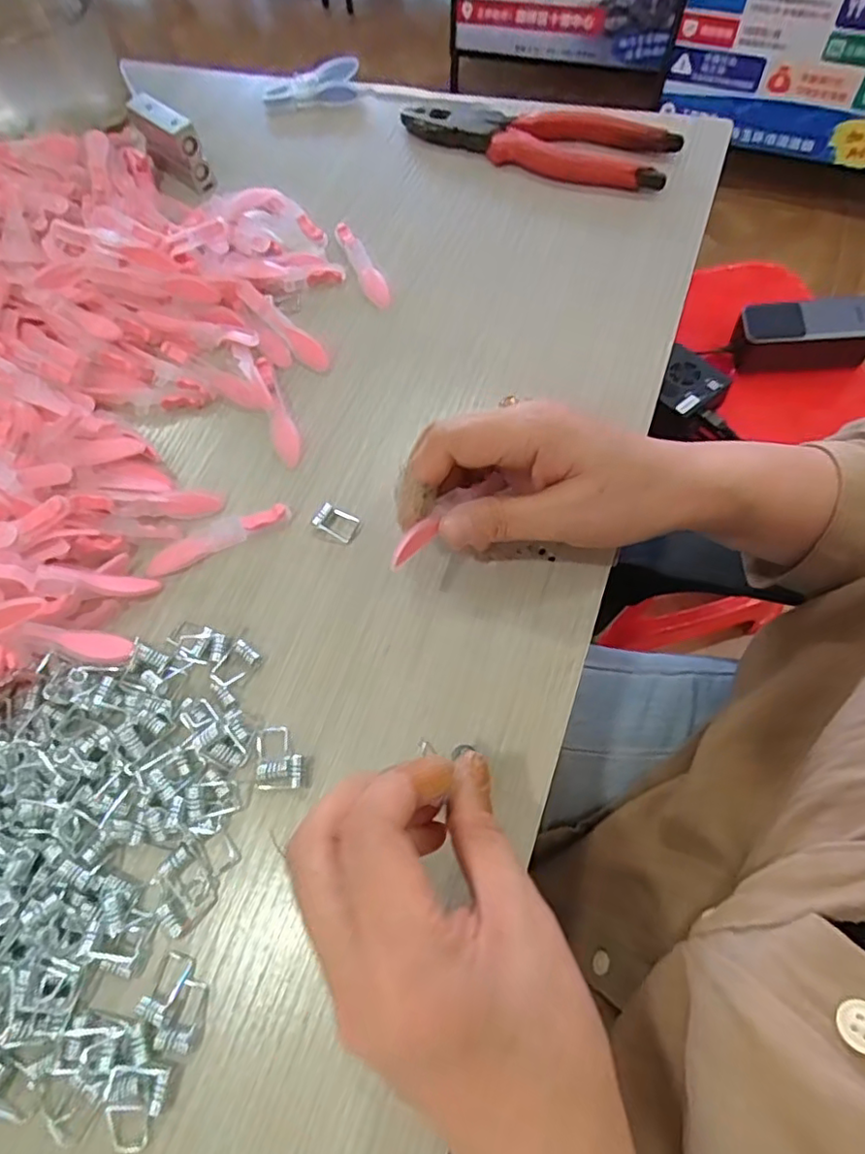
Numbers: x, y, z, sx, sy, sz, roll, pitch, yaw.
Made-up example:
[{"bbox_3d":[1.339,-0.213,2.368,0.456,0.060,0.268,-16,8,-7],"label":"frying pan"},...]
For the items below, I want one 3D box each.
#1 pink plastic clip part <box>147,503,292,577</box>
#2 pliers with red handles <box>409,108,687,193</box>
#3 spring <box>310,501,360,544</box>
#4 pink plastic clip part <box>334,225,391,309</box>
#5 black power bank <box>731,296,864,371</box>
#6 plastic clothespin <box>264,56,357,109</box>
[{"bbox_3d":[-0.112,-0.021,0.316,0.077,0.008,0.016,-22,67,-8],"label":"pink plastic clip part"},{"bbox_3d":[0.069,-0.300,0.416,0.188,0.020,0.053,22,69,11],"label":"pliers with red handles"},{"bbox_3d":[-0.050,-0.028,0.313,0.021,0.007,0.015,23,69,11],"label":"spring"},{"bbox_3d":[-0.045,-0.204,0.392,0.015,0.010,0.074,-23,68,-8],"label":"pink plastic clip part"},{"bbox_3d":[0.394,-0.256,0.646,0.135,0.053,0.049,1,66,6],"label":"black power bank"},{"bbox_3d":[-0.091,-0.367,0.453,0.072,0.015,0.032,-9,66,-2],"label":"plastic clothespin"}]

